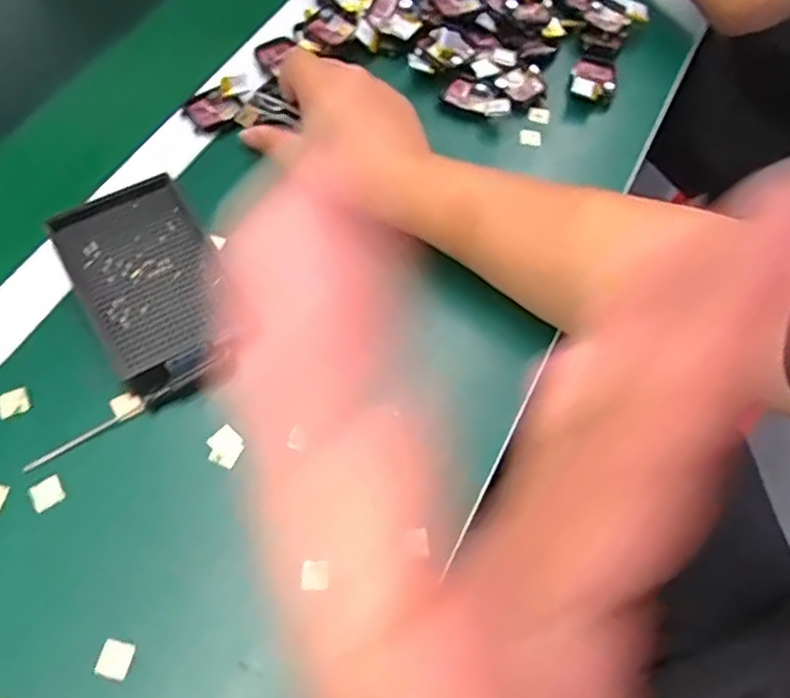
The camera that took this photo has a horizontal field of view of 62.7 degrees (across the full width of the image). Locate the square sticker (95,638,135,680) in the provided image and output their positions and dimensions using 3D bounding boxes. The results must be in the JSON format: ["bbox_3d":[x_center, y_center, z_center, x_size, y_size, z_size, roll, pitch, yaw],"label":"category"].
[{"bbox_3d":[-0.143,0.158,0.332,0.016,0.004,0.017,13,61,5],"label":"square sticker"}]

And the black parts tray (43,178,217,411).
[{"bbox_3d":[-0.157,-0.043,0.423,0.087,0.021,0.155,-28,66,-17],"label":"black parts tray"}]

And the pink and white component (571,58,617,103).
[{"bbox_3d":[0.169,-0.230,0.550,0.038,0.011,0.050,15,61,5],"label":"pink and white component"}]

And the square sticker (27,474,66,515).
[{"bbox_3d":[-0.198,0.081,0.368,0.017,0.004,0.017,-28,66,-17],"label":"square sticker"}]

